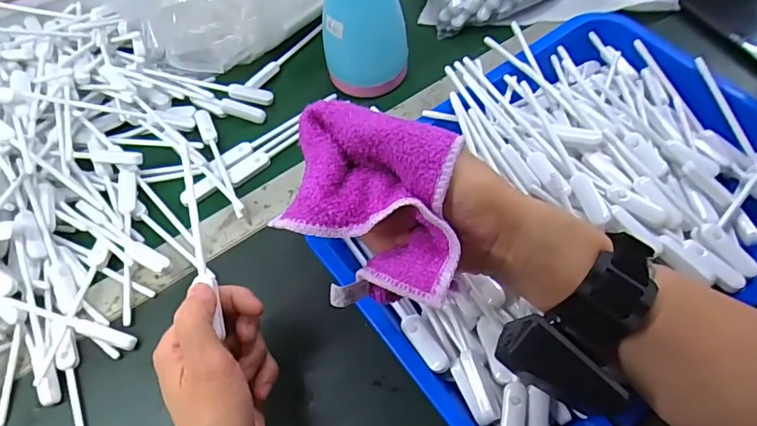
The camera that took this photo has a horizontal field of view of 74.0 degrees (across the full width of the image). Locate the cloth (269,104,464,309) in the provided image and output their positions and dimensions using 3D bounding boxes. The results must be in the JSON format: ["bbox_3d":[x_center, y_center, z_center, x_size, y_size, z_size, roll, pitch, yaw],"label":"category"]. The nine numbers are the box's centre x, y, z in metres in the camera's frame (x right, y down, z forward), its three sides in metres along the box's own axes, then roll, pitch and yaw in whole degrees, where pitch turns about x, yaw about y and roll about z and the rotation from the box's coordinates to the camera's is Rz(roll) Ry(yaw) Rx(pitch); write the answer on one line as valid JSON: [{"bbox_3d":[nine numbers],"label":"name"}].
[{"bbox_3d":[-0.001,-0.007,0.290,0.099,0.061,0.102,10,61,10],"label":"cloth"}]

